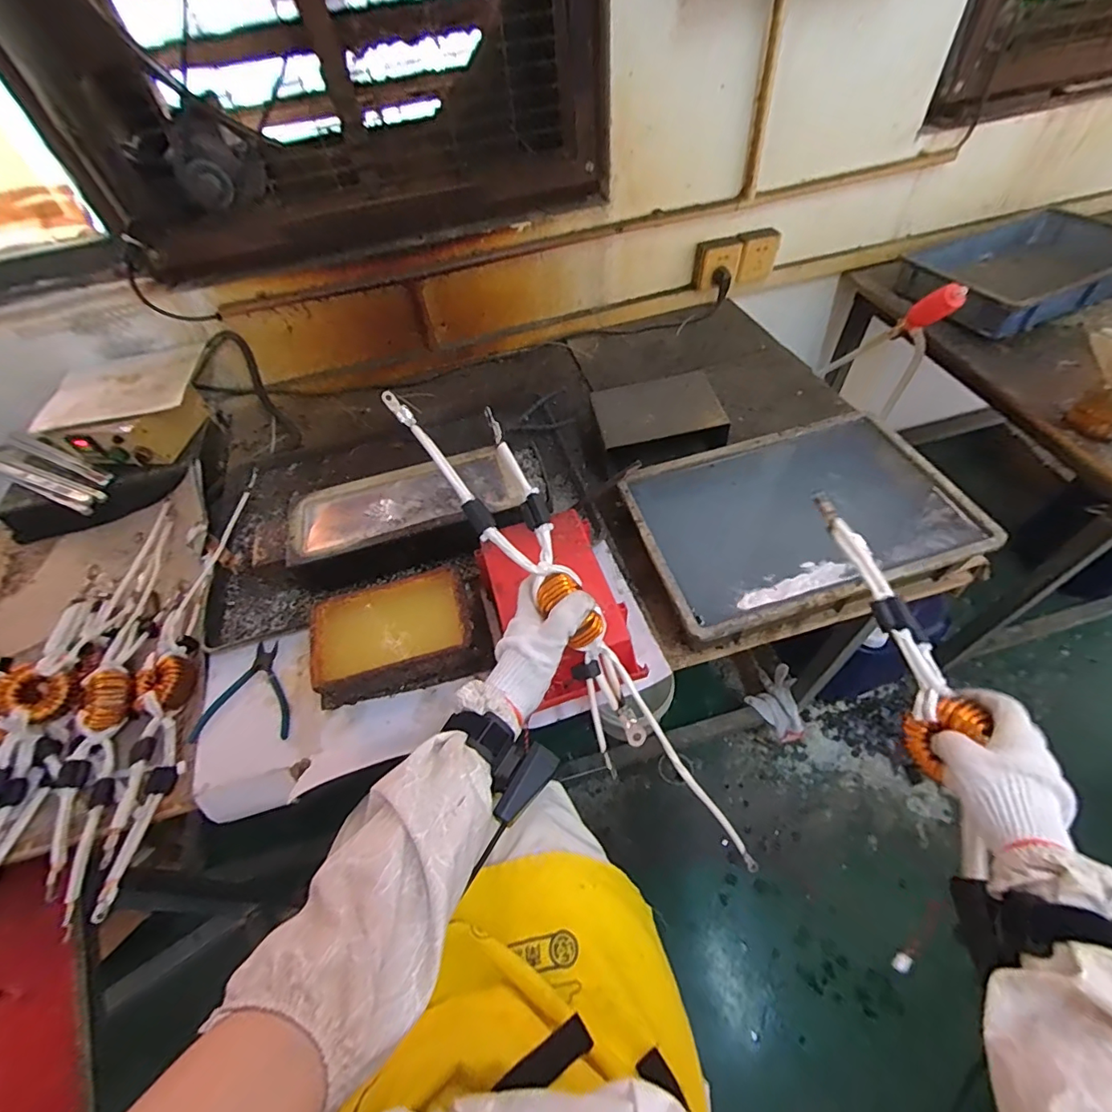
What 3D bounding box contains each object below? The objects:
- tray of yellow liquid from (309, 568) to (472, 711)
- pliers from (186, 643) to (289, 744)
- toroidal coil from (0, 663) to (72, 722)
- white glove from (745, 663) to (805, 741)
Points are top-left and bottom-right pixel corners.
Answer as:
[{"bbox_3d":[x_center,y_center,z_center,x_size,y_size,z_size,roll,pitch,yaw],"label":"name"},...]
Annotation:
[{"bbox_3d":[-0.217,0.102,0.680,0.204,0.056,0.137,-16,53,-6],"label":"tray of yellow liquid"},{"bbox_3d":[-0.407,0.180,0.683,0.131,0.015,0.134,-4,53,3],"label":"pliers"},{"bbox_3d":[-0.671,0.174,0.648,0.070,0.020,0.065,6,79,-34],"label":"toroidal coil"},{"bbox_3d":[0.536,0.353,1.256,0.116,0.078,0.200,1,53,7],"label":"white glove"}]

